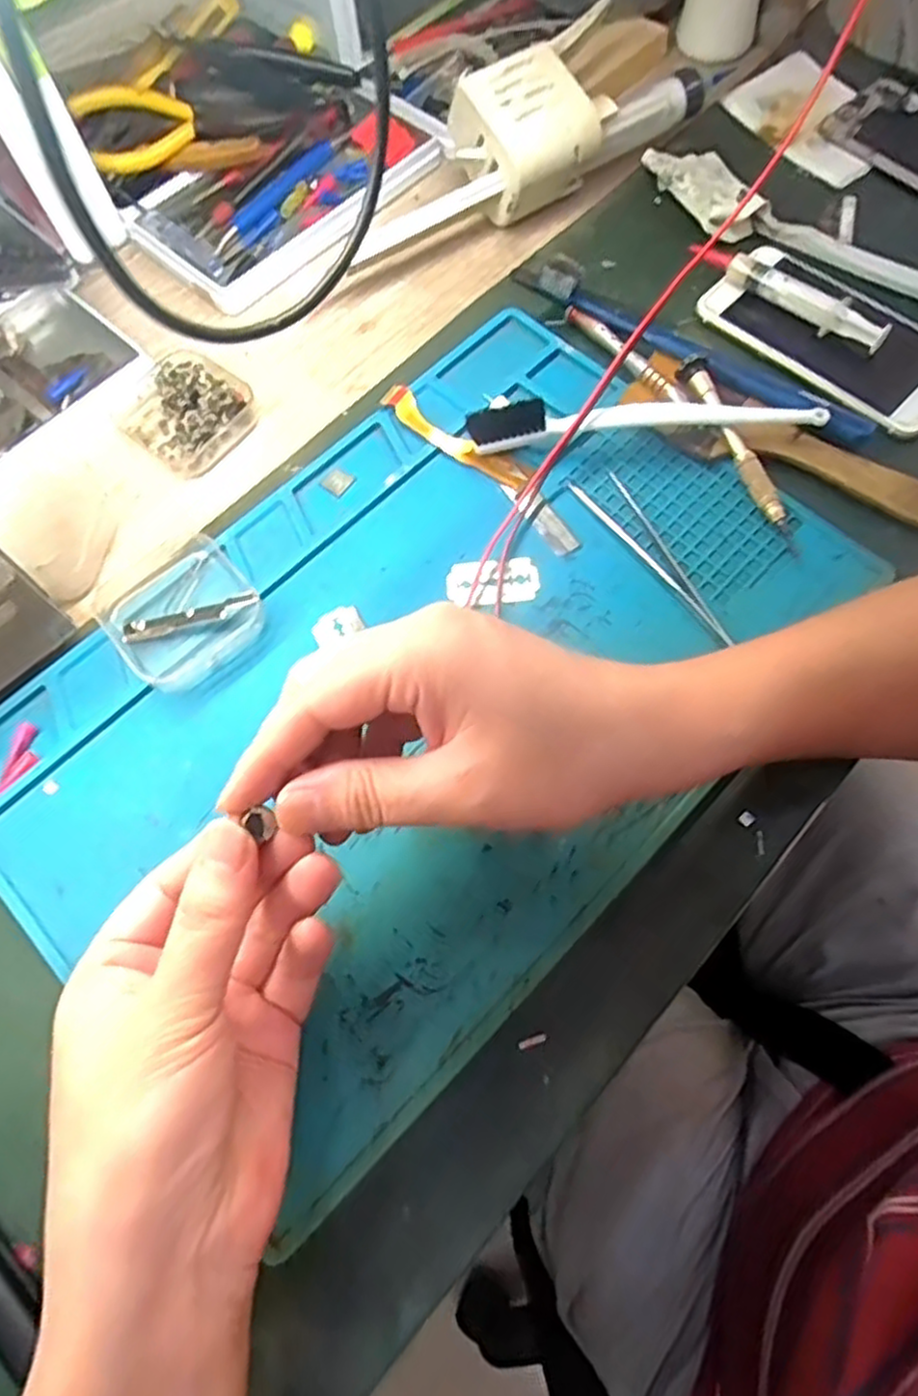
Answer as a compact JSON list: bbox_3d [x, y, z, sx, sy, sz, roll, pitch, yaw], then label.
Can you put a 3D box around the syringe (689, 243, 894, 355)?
[{"bbox_3d":[0.176,-0.217,0.390,0.020,0.019,0.115,-41,74,-14],"label":"syringe"}]

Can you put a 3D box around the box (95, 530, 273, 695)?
[{"bbox_3d":[-0.130,-0.042,0.335,0.062,0.019,0.072,-41,73,-13],"label":"box"}]

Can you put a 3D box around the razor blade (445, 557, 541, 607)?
[{"bbox_3d":[0.016,-0.056,0.342,0.043,0.004,0.023,-1,69,1],"label":"razor blade"}]

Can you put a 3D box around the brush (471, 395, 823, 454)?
[{"bbox_3d":[0.090,-0.135,0.358,0.169,0.024,0.019,-4,69,0],"label":"brush"}]

